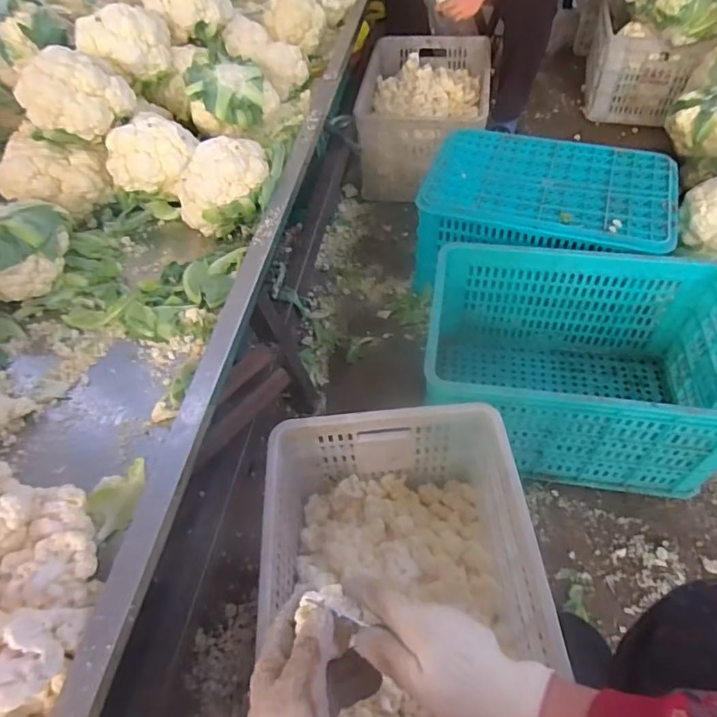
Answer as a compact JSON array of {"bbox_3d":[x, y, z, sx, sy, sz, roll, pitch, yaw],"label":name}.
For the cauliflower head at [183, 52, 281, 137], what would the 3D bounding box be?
[{"bbox_3d":[-0.243,-0.511,0.994,0.161,0.105,0.123,-17,53,-8],"label":"cauliflower head"}]

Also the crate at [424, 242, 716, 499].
[{"bbox_3d":[0.395,0.012,0.980,0.516,0.266,0.373,6,54,9],"label":"crate"}]

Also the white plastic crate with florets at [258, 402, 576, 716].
[{"bbox_3d":[0.059,0.343,0.731,0.345,0.235,0.512,-5,53,1],"label":"white plastic crate with florets"}]

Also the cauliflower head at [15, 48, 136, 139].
[{"bbox_3d":[-0.485,-0.450,0.874,0.157,0.098,0.119,11,55,13],"label":"cauliflower head"}]

